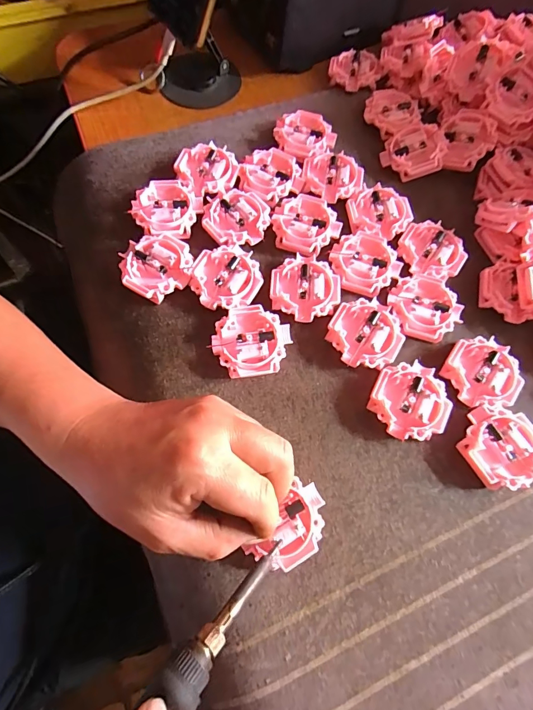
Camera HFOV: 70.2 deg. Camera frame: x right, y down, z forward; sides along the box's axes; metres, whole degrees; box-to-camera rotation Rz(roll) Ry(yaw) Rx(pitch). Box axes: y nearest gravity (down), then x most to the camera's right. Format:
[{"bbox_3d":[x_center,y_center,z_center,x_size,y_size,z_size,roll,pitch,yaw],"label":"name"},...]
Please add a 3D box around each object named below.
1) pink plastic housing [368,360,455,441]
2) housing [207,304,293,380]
[{"bbox_3d":[0.101,0.032,0.266,0.051,0.012,0.054,1,70,-3],"label":"pink plastic housing"},{"bbox_3d":[-0.011,-0.011,0.274,0.055,0.012,0.050,-7,70,-6],"label":"housing"}]

